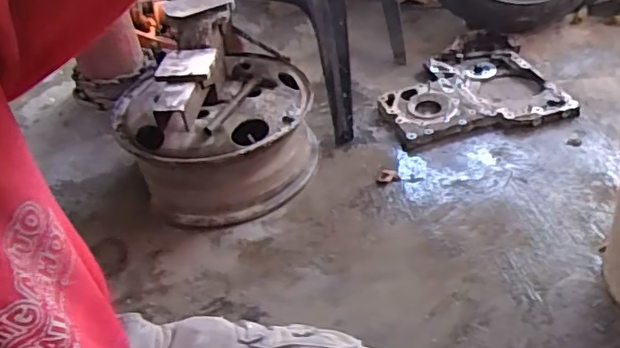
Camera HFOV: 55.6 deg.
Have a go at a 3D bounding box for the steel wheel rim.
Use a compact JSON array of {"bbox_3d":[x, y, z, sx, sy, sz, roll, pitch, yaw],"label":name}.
[{"bbox_3d":[-0.200,-0.106,1.309,0.412,0.222,0.409,-21,40,-13],"label":"steel wheel rim"}]

